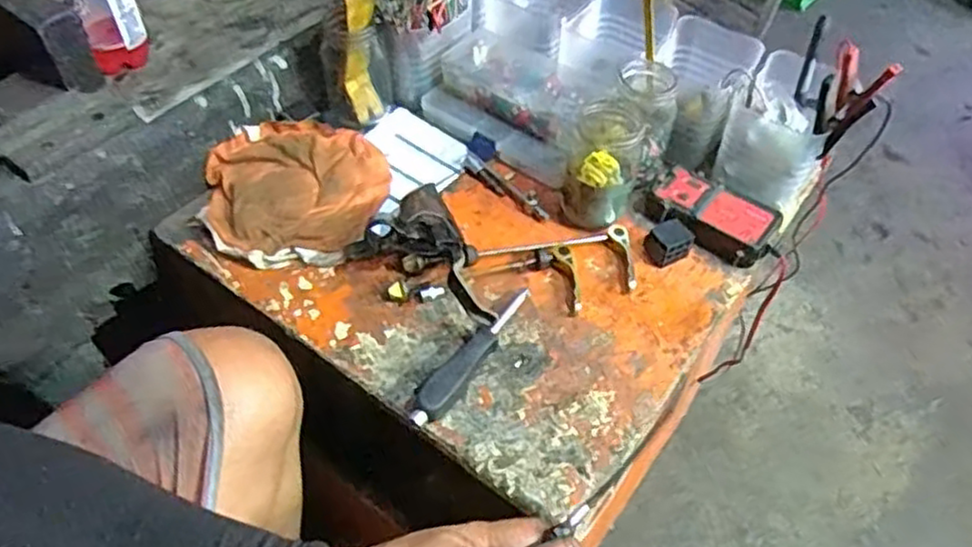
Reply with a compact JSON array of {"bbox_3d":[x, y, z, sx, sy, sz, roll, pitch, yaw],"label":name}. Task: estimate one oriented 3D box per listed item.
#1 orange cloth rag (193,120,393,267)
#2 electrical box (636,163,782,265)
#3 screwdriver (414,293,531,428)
[{"bbox_3d":[-0.175,-0.076,0.656,0.156,0.024,0.158,9,53,6],"label":"orange cloth rag"},{"bbox_3d":[0.197,-0.052,0.647,0.115,0.024,0.064,27,57,19],"label":"electrical box"},{"bbox_3d":[-0.011,0.059,0.556,0.024,0.027,0.144,25,56,17],"label":"screwdriver"}]

